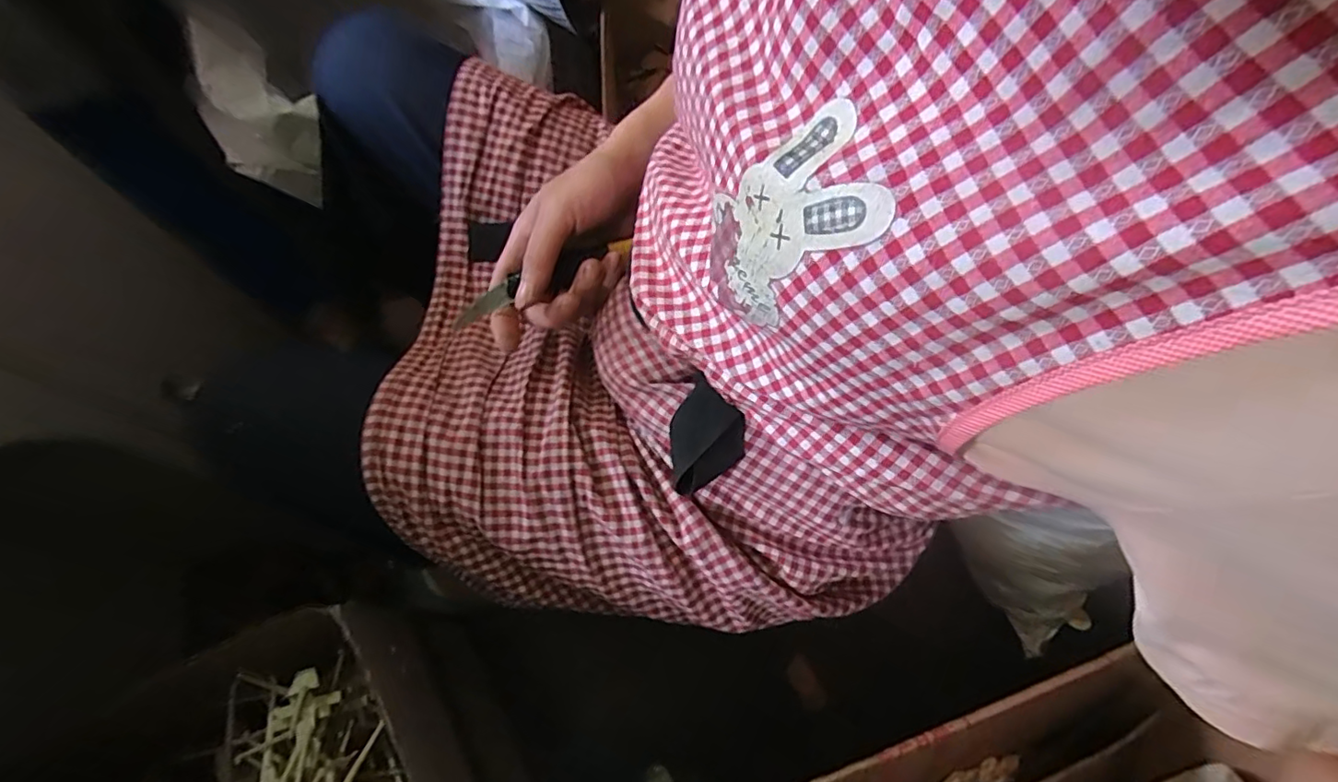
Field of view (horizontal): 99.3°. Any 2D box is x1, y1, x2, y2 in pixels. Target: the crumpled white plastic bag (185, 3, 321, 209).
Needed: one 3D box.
[{"bbox_3d":[-0.464,-0.310,0.633,0.195,0.143,0.099,41,70,16],"label":"crumpled white plastic bag"}]

